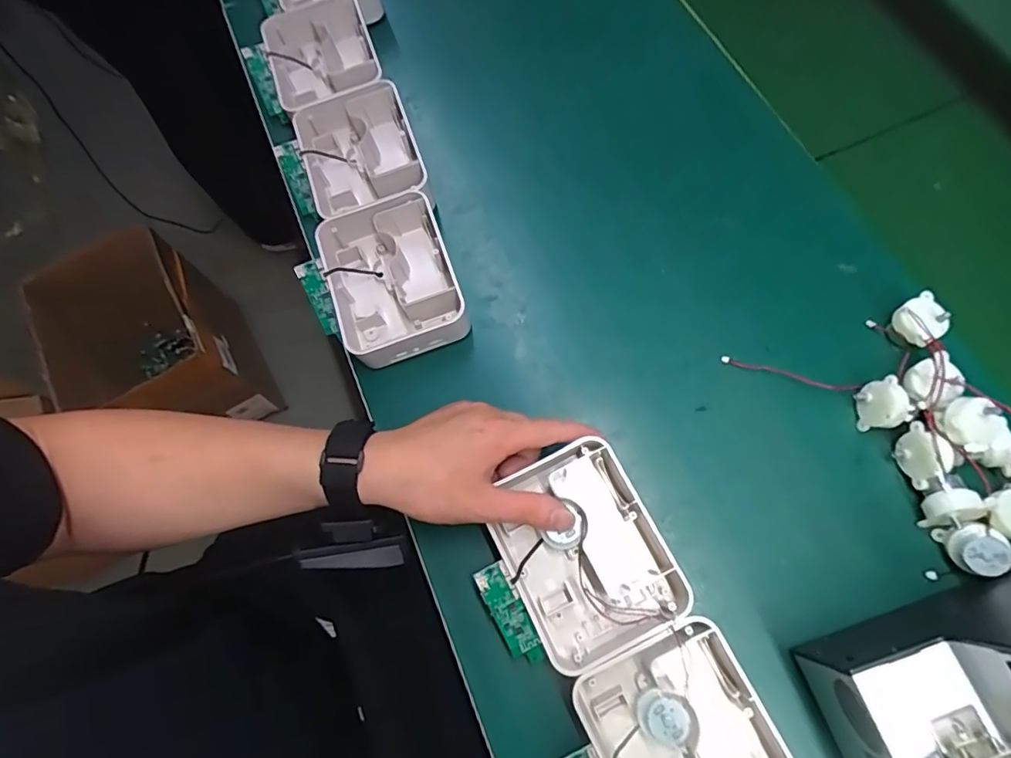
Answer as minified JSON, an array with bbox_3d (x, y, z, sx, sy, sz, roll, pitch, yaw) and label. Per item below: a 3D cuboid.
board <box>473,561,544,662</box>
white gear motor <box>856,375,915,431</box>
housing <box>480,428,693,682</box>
[{"bbox_3d":[0.004,0.155,0.355,0.022,0.007,0.069,-26,92,0],"label":"board"},{"bbox_3d":[0.272,0.018,0.388,0.023,0.037,0.033,2,74,-15],"label":"white gear motor"},{"bbox_3d":[0.051,0.118,0.369,0.099,0.048,0.126,-26,70,-10],"label":"housing"}]

